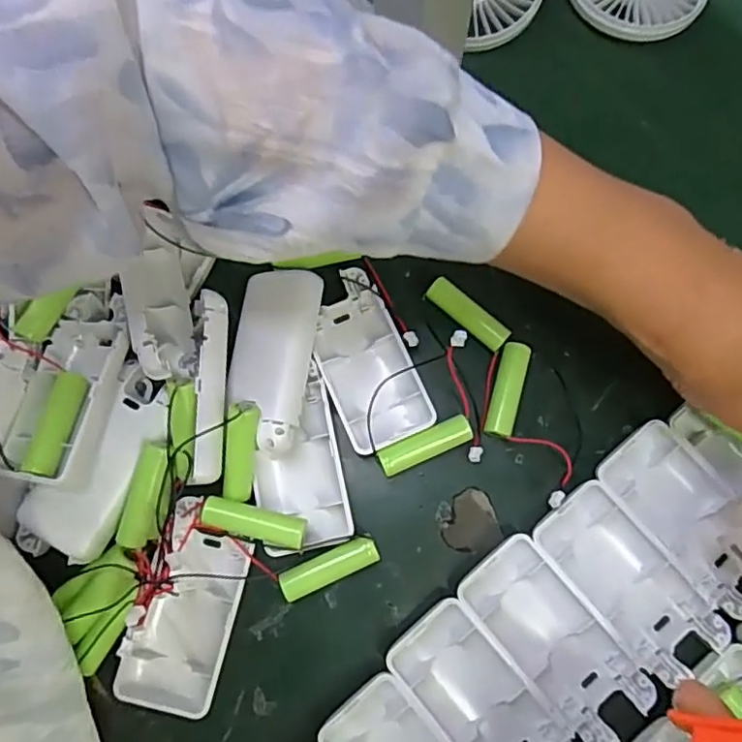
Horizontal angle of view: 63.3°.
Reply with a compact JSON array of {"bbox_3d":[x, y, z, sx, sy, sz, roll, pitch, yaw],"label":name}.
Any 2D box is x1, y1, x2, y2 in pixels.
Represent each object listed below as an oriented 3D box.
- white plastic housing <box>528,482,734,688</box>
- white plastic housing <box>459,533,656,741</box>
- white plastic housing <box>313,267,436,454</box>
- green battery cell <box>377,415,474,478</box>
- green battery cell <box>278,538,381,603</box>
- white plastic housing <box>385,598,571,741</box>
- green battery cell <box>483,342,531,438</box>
[{"bbox_3d":[0.125,0.101,0.292,0.044,0.016,0.092,-39,78,-8],"label":"white plastic housing"},{"bbox_3d":[0.087,0.127,0.287,0.044,0.015,0.093,-39,78,-8],"label":"white plastic housing"},{"bbox_3d":[-0.004,-0.004,0.320,0.045,0.018,0.091,-24,76,-5],"label":"white plastic housing"},{"bbox_3d":[0.028,0.039,0.311,0.049,0.013,0.013,-24,76,-5],"label":"green battery cell"},{"bbox_3d":[-0.021,0.097,0.299,0.049,0.012,0.015,-24,76,-5],"label":"green battery cell"},{"bbox_3d":[0.052,0.156,0.281,0.043,0.012,0.093,-39,78,-8],"label":"white plastic housing"},{"bbox_3d":[0.072,0.011,0.318,0.015,0.013,0.050,14,76,5],"label":"green battery cell"}]

